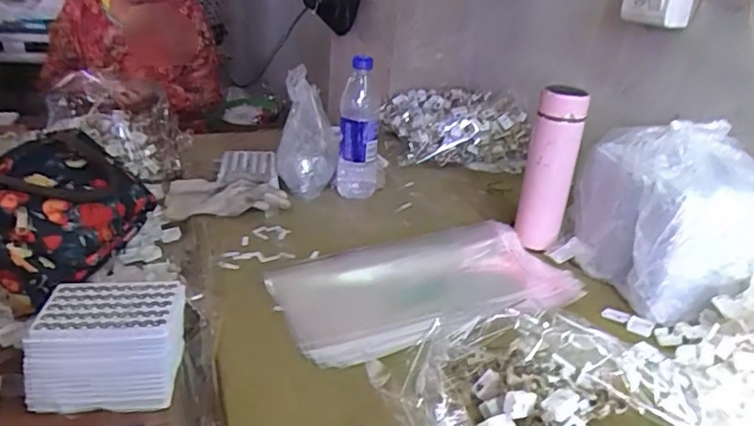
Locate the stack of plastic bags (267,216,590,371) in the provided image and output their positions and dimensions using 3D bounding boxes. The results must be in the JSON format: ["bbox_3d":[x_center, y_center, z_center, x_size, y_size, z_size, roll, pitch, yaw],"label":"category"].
[{"bbox_3d":[0.064,0.085,0.710,0.357,0.035,0.182,-11,27,-25],"label":"stack of plastic bags"}]

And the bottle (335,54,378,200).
[{"bbox_3d":[-0.030,-0.128,0.918,0.066,0.217,0.061,3,25,-3],"label":"bottle"}]

